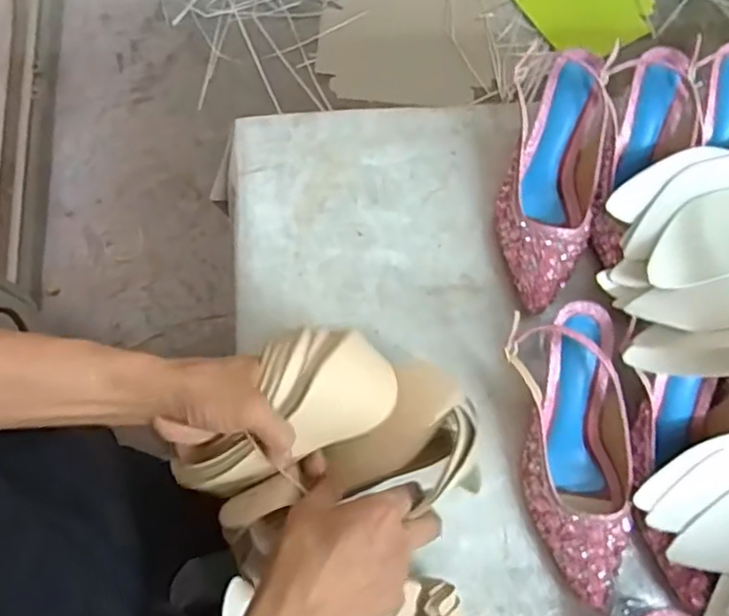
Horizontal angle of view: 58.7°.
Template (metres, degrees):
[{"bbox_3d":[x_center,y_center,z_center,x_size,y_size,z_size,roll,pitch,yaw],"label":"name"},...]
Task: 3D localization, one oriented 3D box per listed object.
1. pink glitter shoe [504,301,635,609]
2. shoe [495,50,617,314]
[{"bbox_3d":[0.177,0.116,0.532,0.088,0.066,0.224,-10,75,-3],"label":"pink glitter shoe"},{"bbox_3d":[0.173,-0.113,0.593,0.088,0.069,0.237,7,75,2],"label":"shoe"}]

